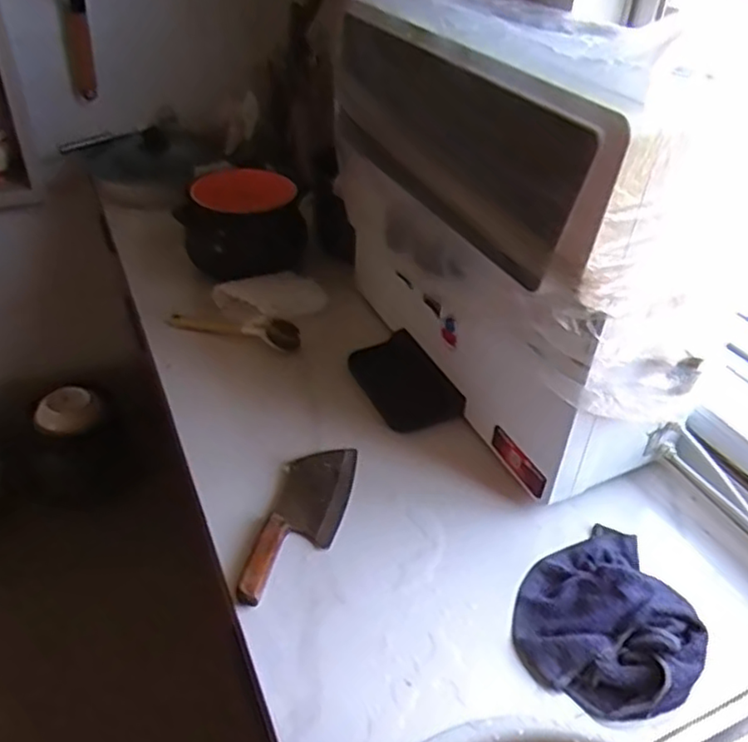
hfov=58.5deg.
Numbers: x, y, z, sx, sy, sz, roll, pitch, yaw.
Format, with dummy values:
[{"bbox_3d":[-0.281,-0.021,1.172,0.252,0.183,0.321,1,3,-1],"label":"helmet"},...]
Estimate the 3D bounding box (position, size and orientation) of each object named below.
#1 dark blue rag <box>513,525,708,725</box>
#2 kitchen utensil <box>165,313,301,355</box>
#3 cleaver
[{"bbox_3d":[0.224,0.239,0.665,0.164,0.048,0.191,-6,39,-11],"label":"dark blue rag"},{"bbox_3d":[-0.219,-0.066,1.019,0.216,0.033,0.047,9,38,7],"label":"kitchen utensil"},{"bbox_3d":[-0.078,0.160,0.755,0.077,0.026,0.235,9,38,7],"label":"cleaver"}]

